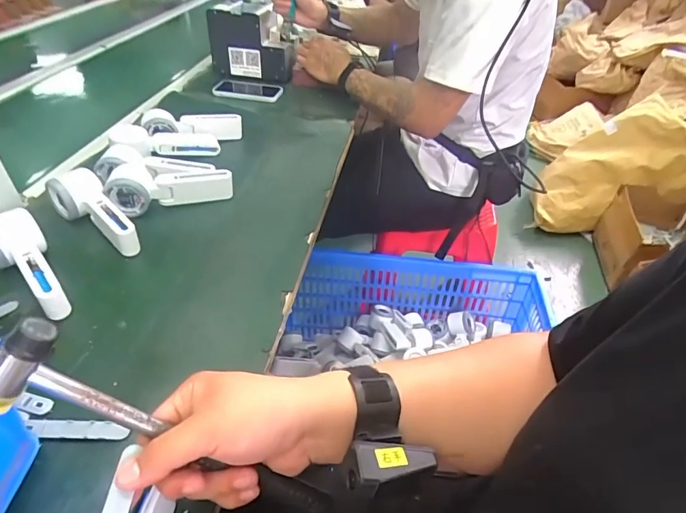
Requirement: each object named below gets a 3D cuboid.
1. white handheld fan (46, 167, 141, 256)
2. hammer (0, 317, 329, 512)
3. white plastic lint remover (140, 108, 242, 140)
[{"bbox_3d":[-0.322,-0.055,0.568,0.056,0.068,0.156,-31,50,-33],"label":"white handheld fan"},{"bbox_3d":[-0.108,0.111,0.301,0.243,0.059,0.026,28,14,-18],"label":"hammer"},{"bbox_3d":[-0.256,-0.226,0.761,0.166,0.041,0.038,-4,39,-25],"label":"white plastic lint remover"}]

